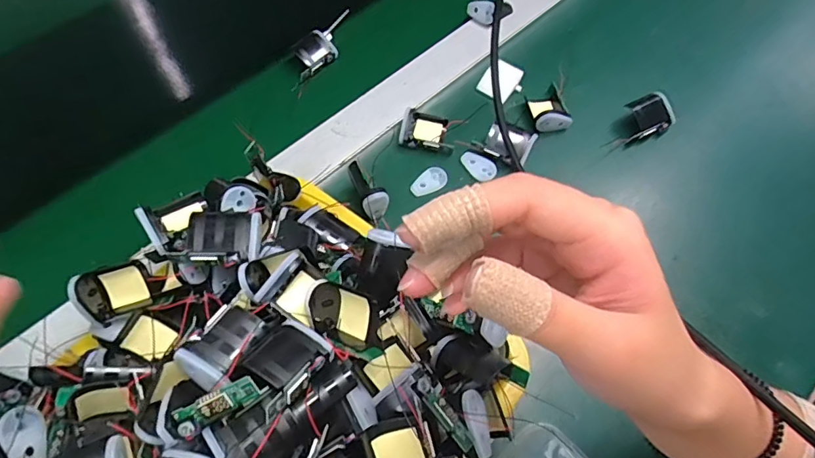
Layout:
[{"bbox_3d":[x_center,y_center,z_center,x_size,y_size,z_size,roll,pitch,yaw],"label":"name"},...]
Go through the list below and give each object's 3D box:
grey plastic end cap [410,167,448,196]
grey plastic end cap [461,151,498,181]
[{"bbox_3d":[0.020,-0.044,0.448,0.035,0.004,0.022,-28,66,-15],"label":"grey plastic end cap"},{"bbox_3d":[0.066,-0.060,0.458,0.018,0.005,0.036,-38,69,-19],"label":"grey plastic end cap"}]

